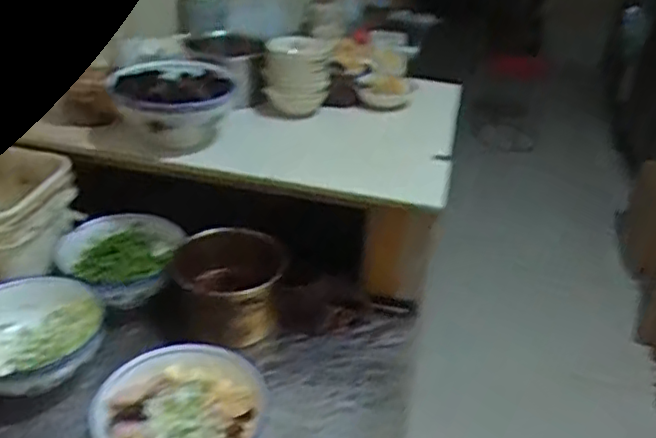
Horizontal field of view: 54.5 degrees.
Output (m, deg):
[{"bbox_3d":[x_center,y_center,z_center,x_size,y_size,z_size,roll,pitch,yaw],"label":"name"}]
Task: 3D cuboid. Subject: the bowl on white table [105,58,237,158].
[{"bbox_3d":[-0.250,-0.176,1.032,0.184,0.113,0.179,4,31,-2],"label":"bowl on white table"}]

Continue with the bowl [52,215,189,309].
[{"bbox_3d":[-0.336,0.064,1.027,0.191,0.081,0.189,4,31,-1],"label":"bowl"}]

